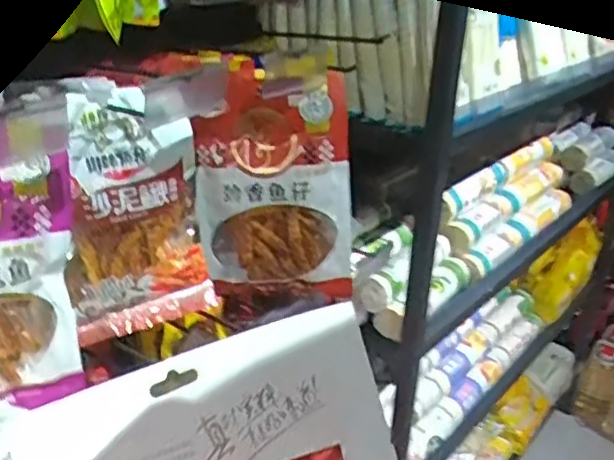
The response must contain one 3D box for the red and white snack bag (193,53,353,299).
[{"bbox_3d":[-0.042,-0.057,0.775,0.184,0.280,0.060,0,18,7],"label":"red and white snack bag"}]

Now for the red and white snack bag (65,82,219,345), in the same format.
[{"bbox_3d":[-0.185,-0.014,0.708,0.155,0.243,0.059,-9,27,-23],"label":"red and white snack bag"}]

